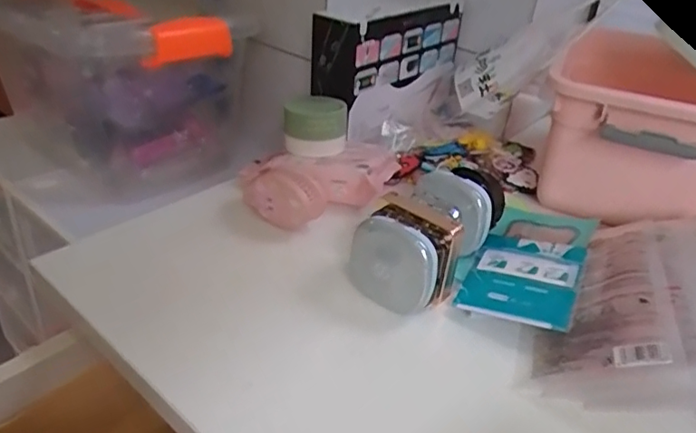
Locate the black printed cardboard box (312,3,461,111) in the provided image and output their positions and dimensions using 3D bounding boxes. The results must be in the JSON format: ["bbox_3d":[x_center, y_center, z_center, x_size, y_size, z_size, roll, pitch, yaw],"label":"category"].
[{"bbox_3d":[0.048,-0.202,0.660,0.064,0.090,0.220,27,39,32],"label":"black printed cardboard box"}]

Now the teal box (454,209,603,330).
[{"bbox_3d":[0.163,0.033,0.498,0.094,0.024,0.181,18,35,21],"label":"teal box"}]

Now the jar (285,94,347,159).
[{"bbox_3d":[-0.035,-0.101,0.594,0.066,0.047,0.060,4,32,-1],"label":"jar"}]

